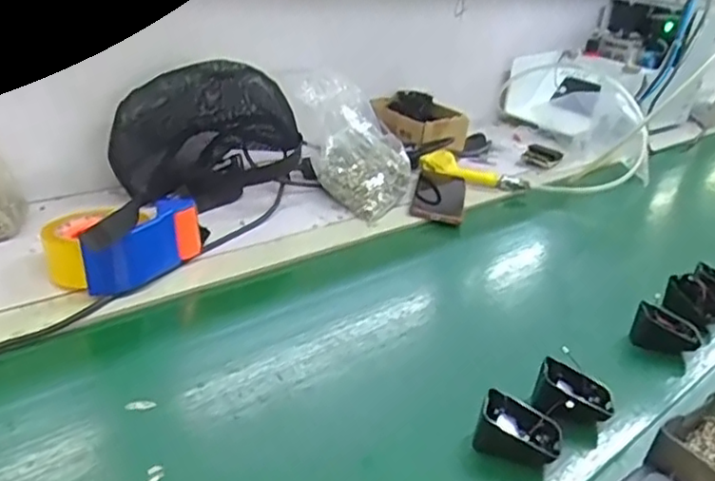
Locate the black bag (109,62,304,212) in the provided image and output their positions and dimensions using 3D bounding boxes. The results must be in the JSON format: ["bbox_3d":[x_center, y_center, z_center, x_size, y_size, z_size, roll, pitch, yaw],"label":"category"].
[{"bbox_3d":[-0.215,-0.158,0.902,0.241,0.171,0.166,-3,28,-22],"label":"black bag"}]

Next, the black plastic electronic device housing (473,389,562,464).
[{"bbox_3d":[0.133,0.154,0.530,0.066,0.039,0.042,16,27,14],"label":"black plastic electronic device housing"}]

